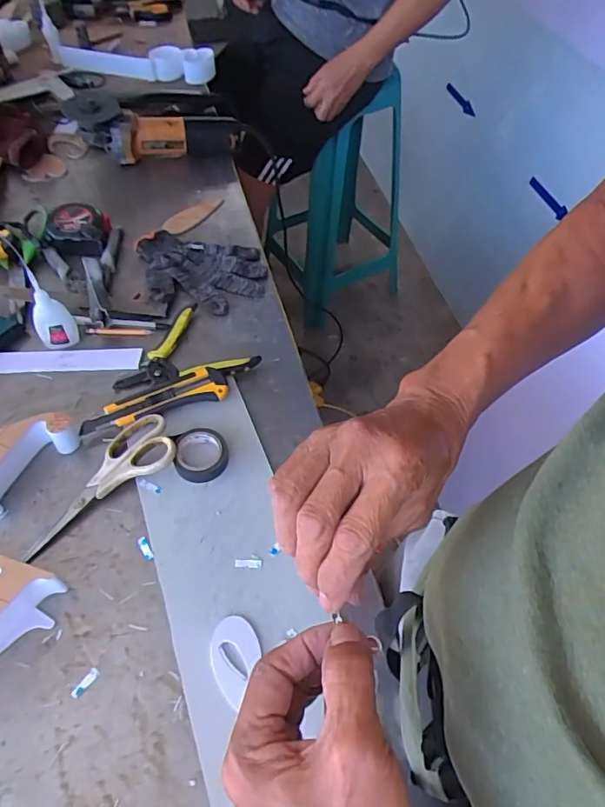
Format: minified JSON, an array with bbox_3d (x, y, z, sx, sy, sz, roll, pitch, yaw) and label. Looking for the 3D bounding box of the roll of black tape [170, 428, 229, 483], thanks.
[{"bbox_3d":[-0.109,0.053,0.562,0.055,0.019,0.061,-10,55,-9],"label":"roll of black tape"}]

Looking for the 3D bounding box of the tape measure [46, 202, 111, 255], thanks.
[{"bbox_3d":[-0.328,-0.255,0.770,0.084,0.044,0.087,3,54,-1],"label":"tape measure"}]

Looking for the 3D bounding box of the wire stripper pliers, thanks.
[{"bbox_3d":[-0.151,-0.052,0.644,0.136,0.021,0.153,38,62,23],"label":"wire stripper pliers"}]

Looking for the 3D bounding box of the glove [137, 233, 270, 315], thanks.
[{"bbox_3d":[-0.152,-0.183,0.739,0.189,0.023,0.147,9,54,5],"label":"glove"}]

